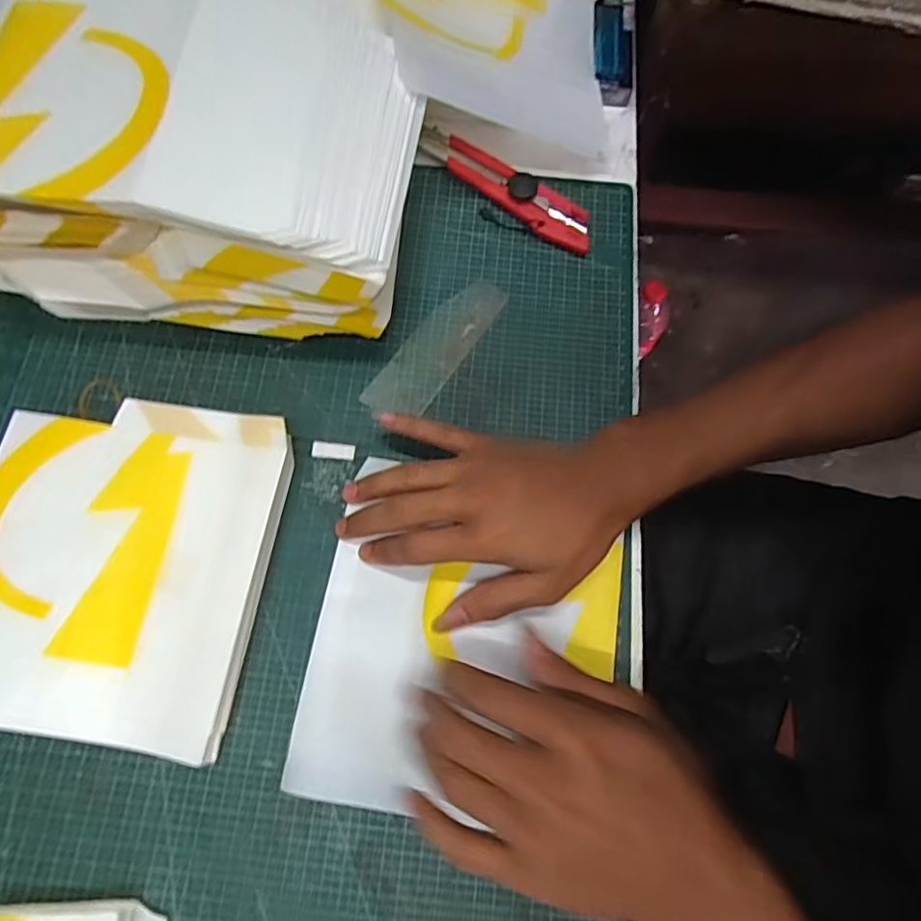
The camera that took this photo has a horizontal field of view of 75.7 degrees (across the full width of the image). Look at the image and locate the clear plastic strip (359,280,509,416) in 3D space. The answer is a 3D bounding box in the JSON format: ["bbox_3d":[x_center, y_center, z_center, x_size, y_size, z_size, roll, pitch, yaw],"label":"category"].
[{"bbox_3d":[-0.014,-0.078,0.405,0.038,0.004,0.123,36,75,11],"label":"clear plastic strip"}]

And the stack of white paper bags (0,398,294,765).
[{"bbox_3d":[-0.199,0.058,0.343,0.172,0.023,0.186,8,72,2],"label":"stack of white paper bags"}]

